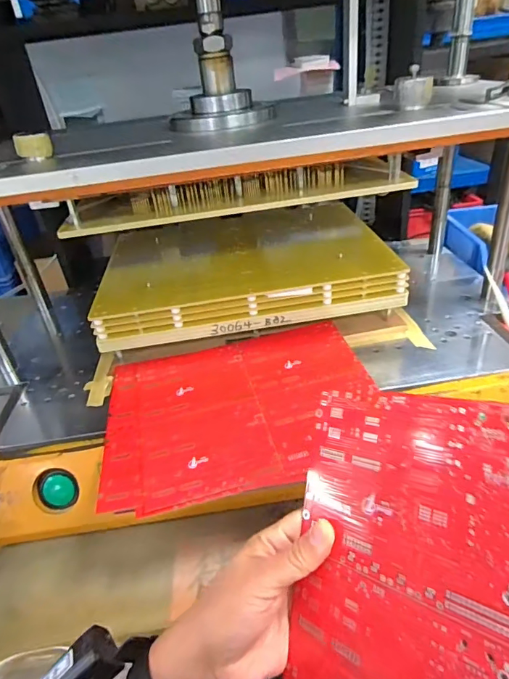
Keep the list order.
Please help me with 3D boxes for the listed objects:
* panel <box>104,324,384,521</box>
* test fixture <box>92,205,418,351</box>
[{"bbox_3d":[-0.015,0.073,0.495,0.288,0.007,0.217,-11,39,-5],"label":"panel"},{"bbox_3d":[-0.016,-0.100,0.670,0.386,0.084,0.274,-9,34,-2],"label":"test fixture"}]

